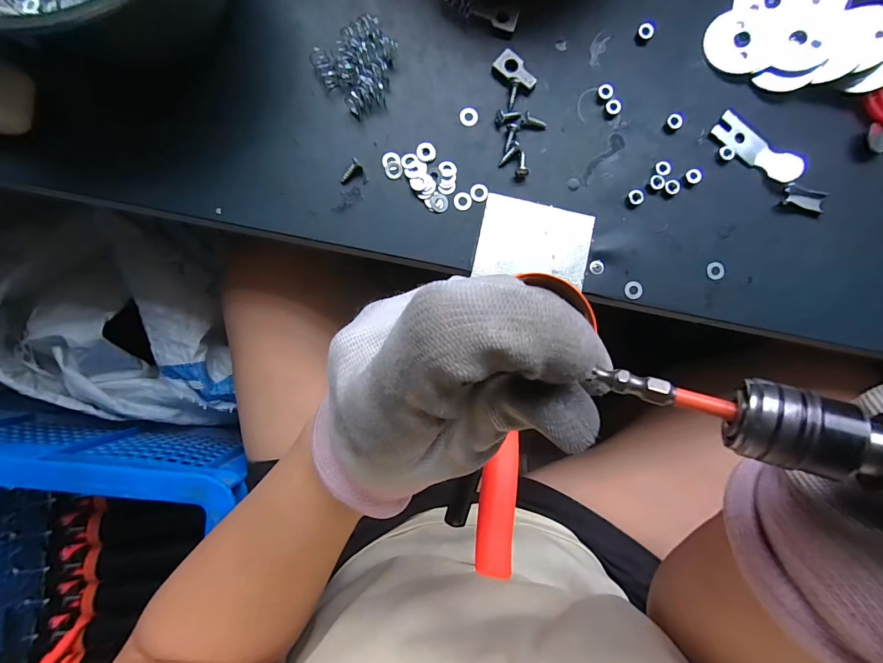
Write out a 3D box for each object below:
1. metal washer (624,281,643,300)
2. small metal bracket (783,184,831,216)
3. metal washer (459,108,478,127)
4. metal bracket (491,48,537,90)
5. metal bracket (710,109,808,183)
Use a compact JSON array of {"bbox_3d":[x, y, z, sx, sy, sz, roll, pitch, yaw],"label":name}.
[{"bbox_3d":[0.131,-0.028,0.264,0.012,0.004,0.012,-5,86,5],"label":"metal washer"},{"bbox_3d":[0.252,-0.091,0.268,0.031,0.004,0.016,10,89,-2],"label":"small metal bracket"},{"bbox_3d":[0.019,-0.147,0.264,0.012,0.004,0.013,0,89,-2],"label":"metal washer"},{"bbox_3d":[0.050,-0.177,0.265,0.032,0.005,0.018,42,88,-1],"label":"metal bracket"},{"bbox_3d":[0.218,-0.126,0.264,0.062,0.009,0.020,36,88,-2],"label":"metal bracket"}]

